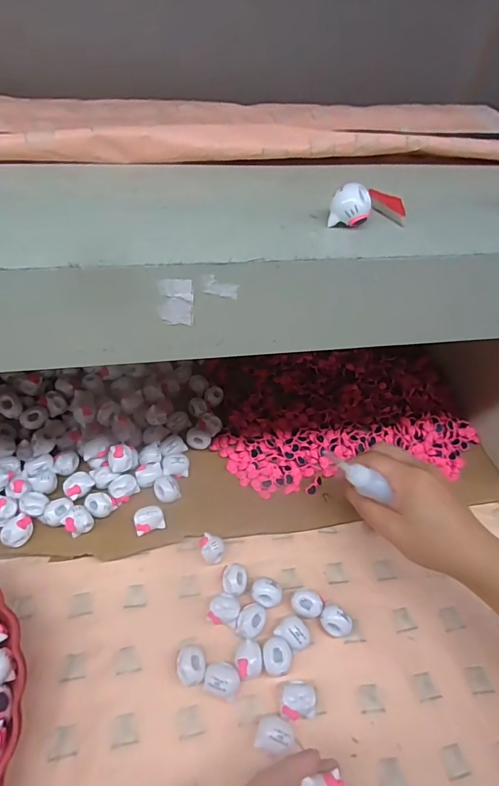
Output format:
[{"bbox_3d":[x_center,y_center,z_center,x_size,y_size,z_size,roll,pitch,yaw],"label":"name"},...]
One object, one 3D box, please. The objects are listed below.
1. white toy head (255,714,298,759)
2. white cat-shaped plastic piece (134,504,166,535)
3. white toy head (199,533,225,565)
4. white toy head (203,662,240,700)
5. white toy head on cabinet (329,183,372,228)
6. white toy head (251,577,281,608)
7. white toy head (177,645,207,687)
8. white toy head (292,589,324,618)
[{"bbox_3d":[0.019,0.236,0.293,0.027,0.024,0.024,17,50,9],"label":"white toy head"},{"bbox_3d":[-0.089,0.115,0.382,0.025,0.020,0.020,-13,52,-16],"label":"white cat-shaped plastic piece"},{"bbox_3d":[-0.033,0.136,0.373,0.020,0.019,0.021,2,50,-3],"label":"white toy head"},{"bbox_3d":[-0.020,0.211,0.313,0.024,0.019,0.022,11,50,5],"label":"white toy head"},{"bbox_3d":[0.056,-0.103,0.234,0.021,0.018,0.018,16,50,8],"label":"white toy head on cabinet"},{"bbox_3d":[0.015,0.167,0.355,0.025,0.018,0.021,-2,50,-7],"label":"white toy head"},{"bbox_3d":[-0.043,0.203,0.318,0.020,0.018,0.025,-12,52,-15],"label":"white toy head"},{"bbox_3d":[0.047,0.175,0.352,0.024,0.020,0.020,3,50,-3],"label":"white toy head"}]

